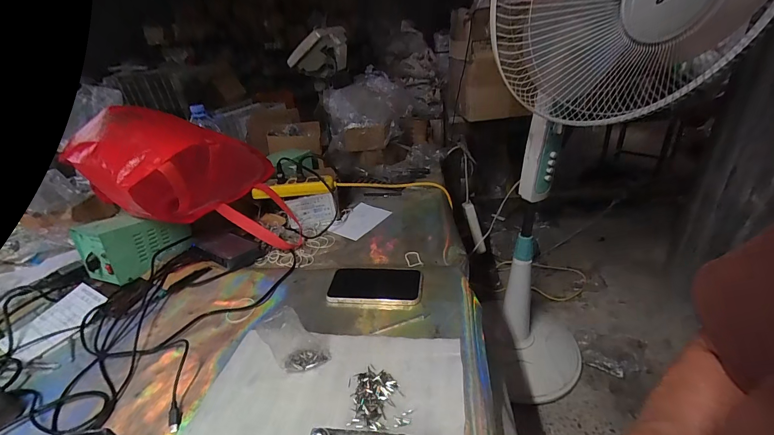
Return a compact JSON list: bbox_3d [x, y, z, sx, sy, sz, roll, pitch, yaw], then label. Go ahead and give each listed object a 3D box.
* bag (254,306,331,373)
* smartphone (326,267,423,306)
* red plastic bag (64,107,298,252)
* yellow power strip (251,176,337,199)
[{"bbox_3d":[-0.114,0.155,0.433,0.059,0.095,0.034,-30,27,-17],"label":"bag"},{"bbox_3d":[-0.019,0.112,0.565,0.149,0.020,0.072,0,29,9],"label":"smartphone"},{"bbox_3d":[-0.368,-0.059,0.670,0.313,0.280,0.215,-19,32,-23],"label":"red plastic bag"},{"bbox_3d":[-0.201,-0.063,0.750,0.174,0.027,0.036,-8,30,-2],"label":"yellow power strip"}]

